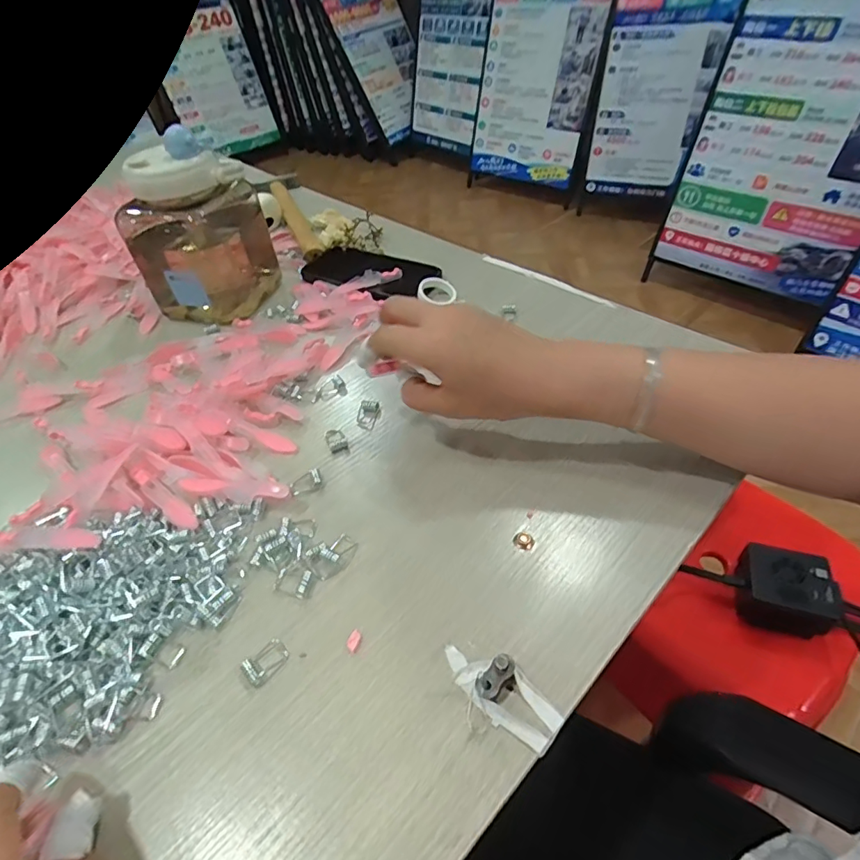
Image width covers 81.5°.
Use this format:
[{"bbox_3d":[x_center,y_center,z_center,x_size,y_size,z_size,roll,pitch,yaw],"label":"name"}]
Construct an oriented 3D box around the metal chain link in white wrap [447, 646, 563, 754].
[{"bbox_3d":[0.034,0.125,0.244,0.026,0.014,0.061,-35,52,-24],"label":"metal chain link in white wrap"}]

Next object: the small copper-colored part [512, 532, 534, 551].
[{"bbox_3d":[0.058,0.067,0.307,0.012,0.004,0.012,-3,46,4],"label":"small copper-colored part"}]

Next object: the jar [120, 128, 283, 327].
[{"bbox_3d":[-0.228,-0.200,0.494,0.093,0.141,0.109,17,51,21],"label":"jar"}]

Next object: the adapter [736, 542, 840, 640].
[{"bbox_3d":[0.376,0.171,0.530,0.085,0.061,0.071,7,47,13],"label":"adapter"}]

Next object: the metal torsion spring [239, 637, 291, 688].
[{"bbox_3d":[-0.089,0.123,0.267,0.016,0.007,0.023,31,57,31],"label":"metal torsion spring"}]

